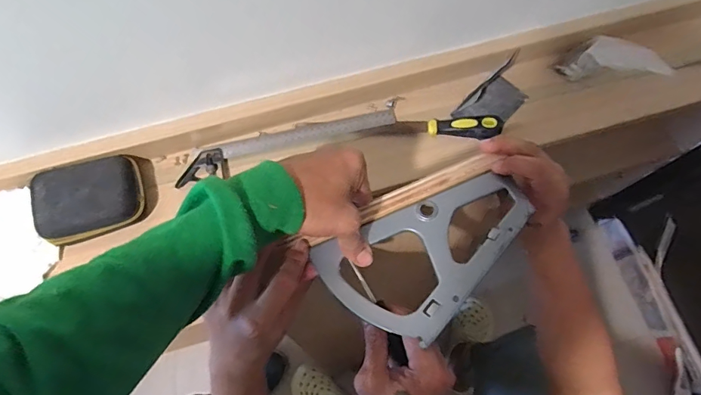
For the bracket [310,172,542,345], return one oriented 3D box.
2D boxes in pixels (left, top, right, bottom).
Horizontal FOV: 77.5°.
[{"bbox_3d":[0.083,0.058,0.416,0.211,0.019,0.119,-23,73,-8],"label":"bracket"}]

